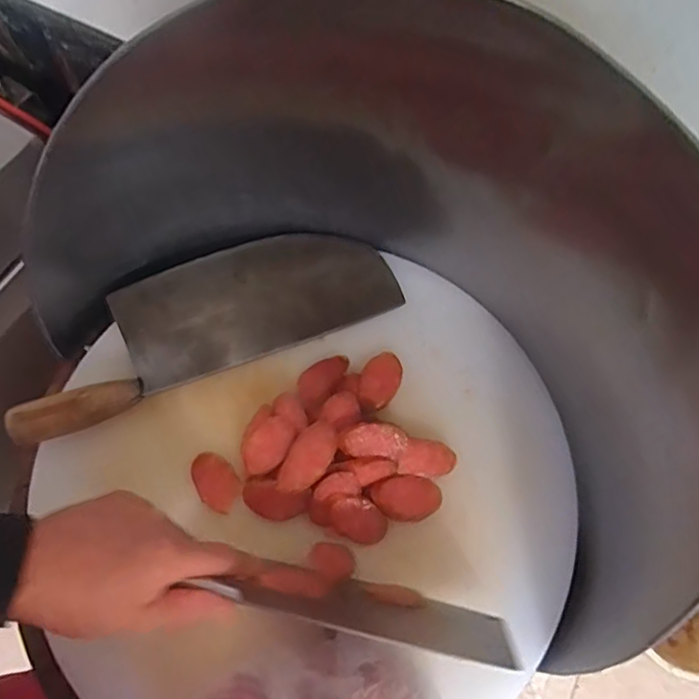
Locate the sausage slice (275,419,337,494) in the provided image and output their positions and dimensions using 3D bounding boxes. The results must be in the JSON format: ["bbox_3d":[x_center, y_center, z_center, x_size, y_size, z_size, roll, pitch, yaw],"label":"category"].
[{"bbox_3d":[-0.031,0.084,0.437,0.030,0.010,0.060,31,87,16],"label":"sausage slice"}]

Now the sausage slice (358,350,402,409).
[{"bbox_3d":[0.026,0.026,0.482,0.031,0.012,0.051,26,72,9],"label":"sausage slice"}]

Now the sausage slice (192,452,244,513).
[{"bbox_3d":[-0.107,0.106,0.462,0.032,0.006,0.048,-33,74,-11],"label":"sausage slice"}]

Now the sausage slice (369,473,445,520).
[{"bbox_3d":[0.045,0.115,0.444,0.052,0.009,0.034,-4,71,-2],"label":"sausage slice"}]

